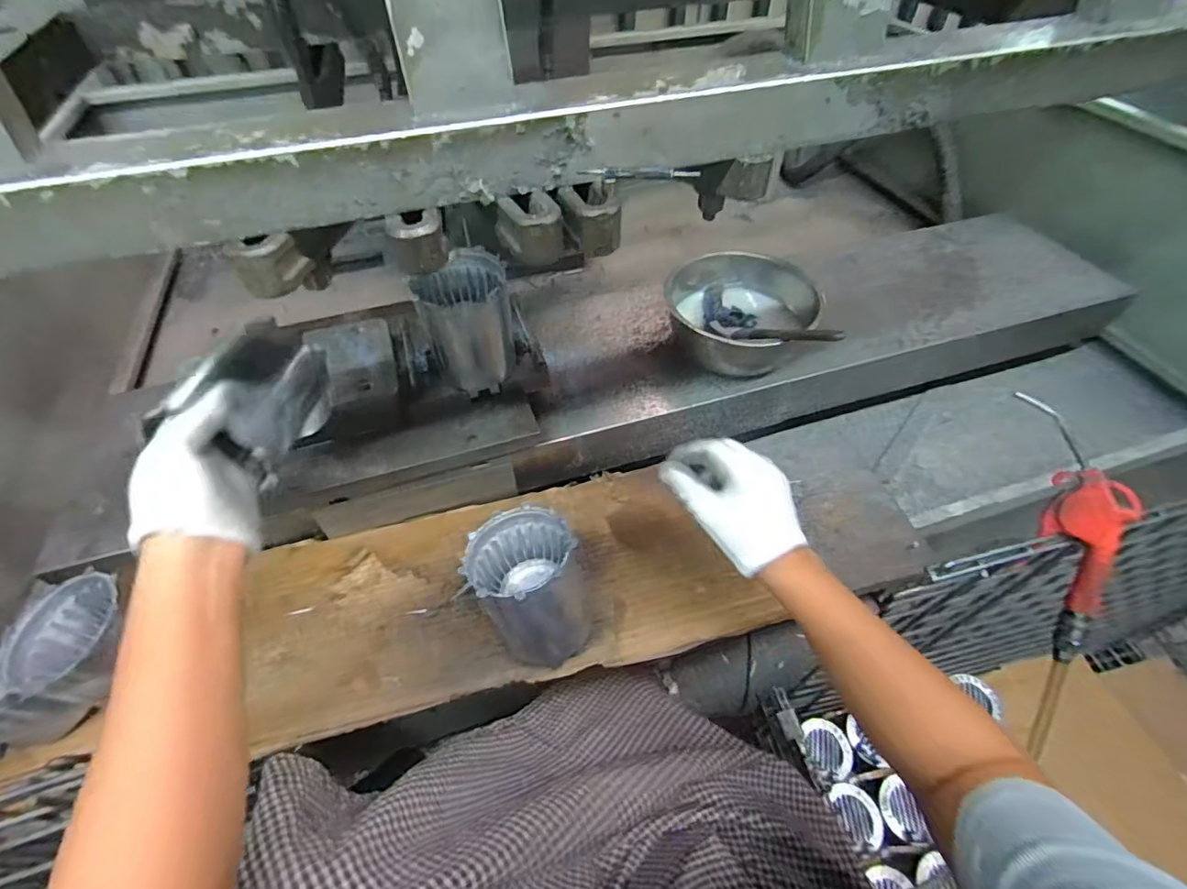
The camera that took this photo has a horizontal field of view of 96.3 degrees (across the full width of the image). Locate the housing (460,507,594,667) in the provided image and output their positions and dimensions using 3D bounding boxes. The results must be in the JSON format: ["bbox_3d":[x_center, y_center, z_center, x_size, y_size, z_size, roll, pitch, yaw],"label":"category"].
[{"bbox_3d":[-0.055,0.132,0.488,0.096,0.125,0.116,-35,59,-23],"label":"housing"}]

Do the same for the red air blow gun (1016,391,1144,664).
[{"bbox_3d":[0.461,0.083,0.502,0.054,0.265,0.052,-13,11,-8],"label":"red air blow gun"}]

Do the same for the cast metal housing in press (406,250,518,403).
[{"bbox_3d":[-0.130,-0.132,0.555,0.085,0.109,0.089,-13,52,-8],"label":"cast metal housing in press"}]

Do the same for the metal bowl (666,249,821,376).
[{"bbox_3d":[0.180,-0.165,0.683,0.162,0.088,0.171,-1,52,1],"label":"metal bowl"}]

